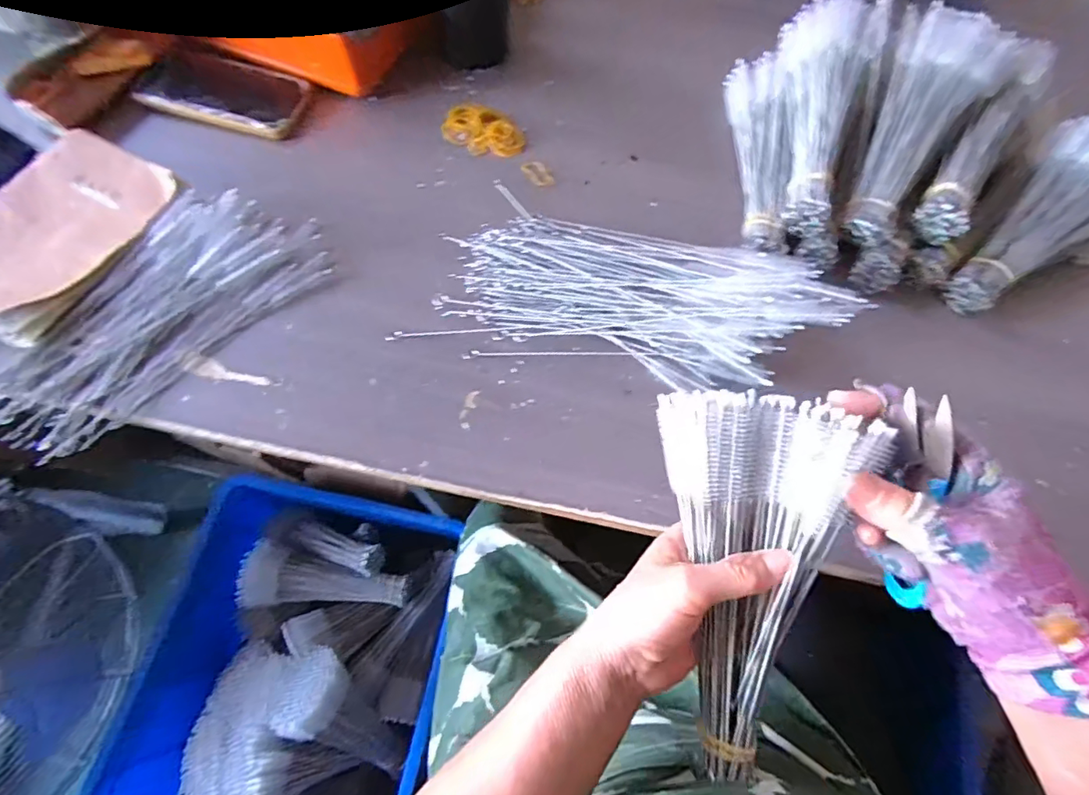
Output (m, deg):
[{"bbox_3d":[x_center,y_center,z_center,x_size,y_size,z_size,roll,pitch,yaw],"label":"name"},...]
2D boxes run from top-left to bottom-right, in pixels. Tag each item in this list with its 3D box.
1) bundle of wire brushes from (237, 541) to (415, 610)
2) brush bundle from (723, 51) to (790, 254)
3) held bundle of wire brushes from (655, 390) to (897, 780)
[{"bbox_3d":[-0.332,0.280,0.776,0.248,0.059,0.091,11,68,-11],"label":"bundle of wire brushes"},{"bbox_3d":[0.208,-0.241,0.492,0.038,0.043,0.235,4,67,0],"label":"brush bundle"},{"bbox_3d":[0.120,0.107,0.283,0.097,0.050,0.219,-1,98,-3],"label":"held bundle of wire brushes"}]

